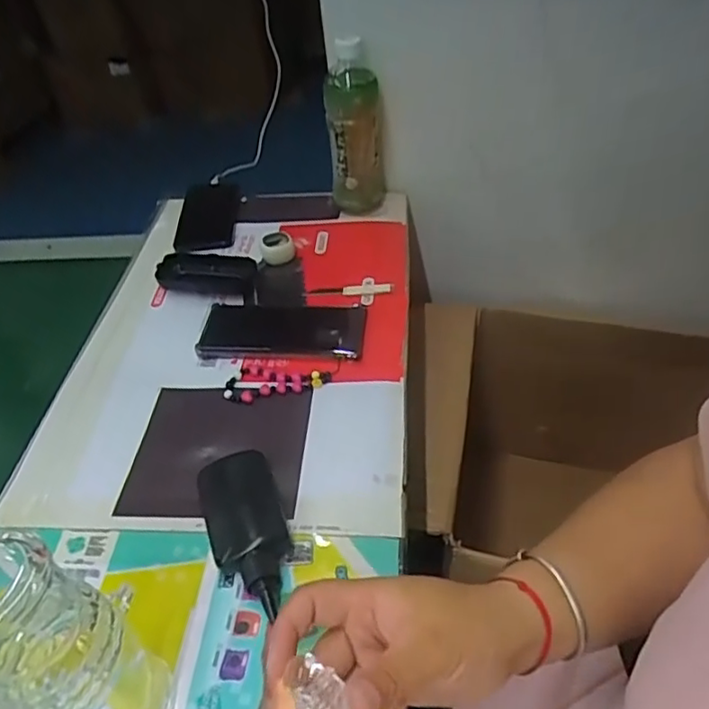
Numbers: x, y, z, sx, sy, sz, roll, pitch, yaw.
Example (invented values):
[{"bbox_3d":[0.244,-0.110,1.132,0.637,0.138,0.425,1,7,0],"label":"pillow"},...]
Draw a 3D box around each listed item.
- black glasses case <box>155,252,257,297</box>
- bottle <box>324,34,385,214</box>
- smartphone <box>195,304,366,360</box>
[{"bbox_3d":[-0.168,-0.091,0.701,0.109,0.025,0.052,8,46,10],"label":"black glasses case"},{"bbox_3d":[0.002,-0.260,0.729,0.066,0.195,0.057,-3,43,1],"label":"bottle"},{"bbox_3d":[-0.073,-0.024,0.630,0.164,0.015,0.076,2,45,4],"label":"smartphone"}]

